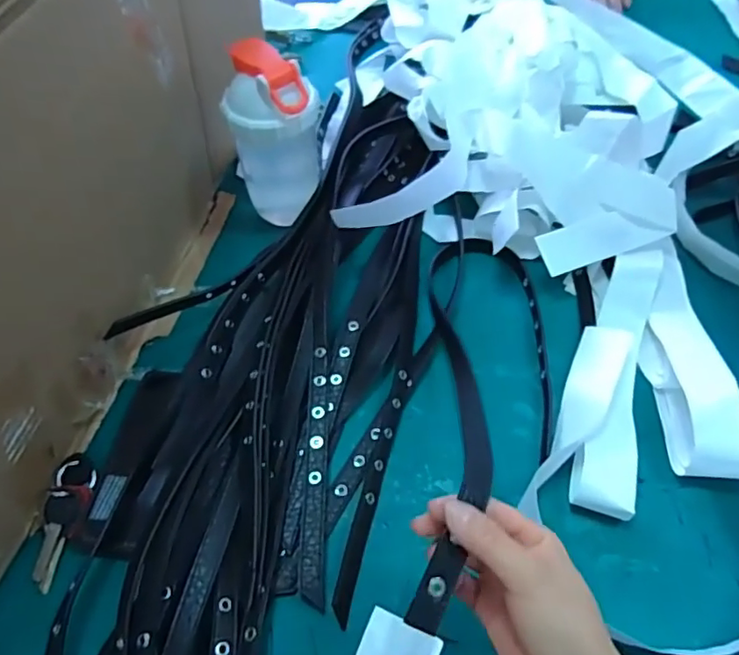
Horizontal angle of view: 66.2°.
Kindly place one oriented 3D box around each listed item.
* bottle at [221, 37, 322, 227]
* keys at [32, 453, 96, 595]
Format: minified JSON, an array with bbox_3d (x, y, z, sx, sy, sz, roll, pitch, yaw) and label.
[{"bbox_3d":[-0.099,-0.200,0.608,0.092,0.186,0.085,-15,56,-11],"label":"bottle"},{"bbox_3d":[-0.251,0.152,0.464,0.032,0.021,0.107,-1,55,-1],"label":"keys"}]

